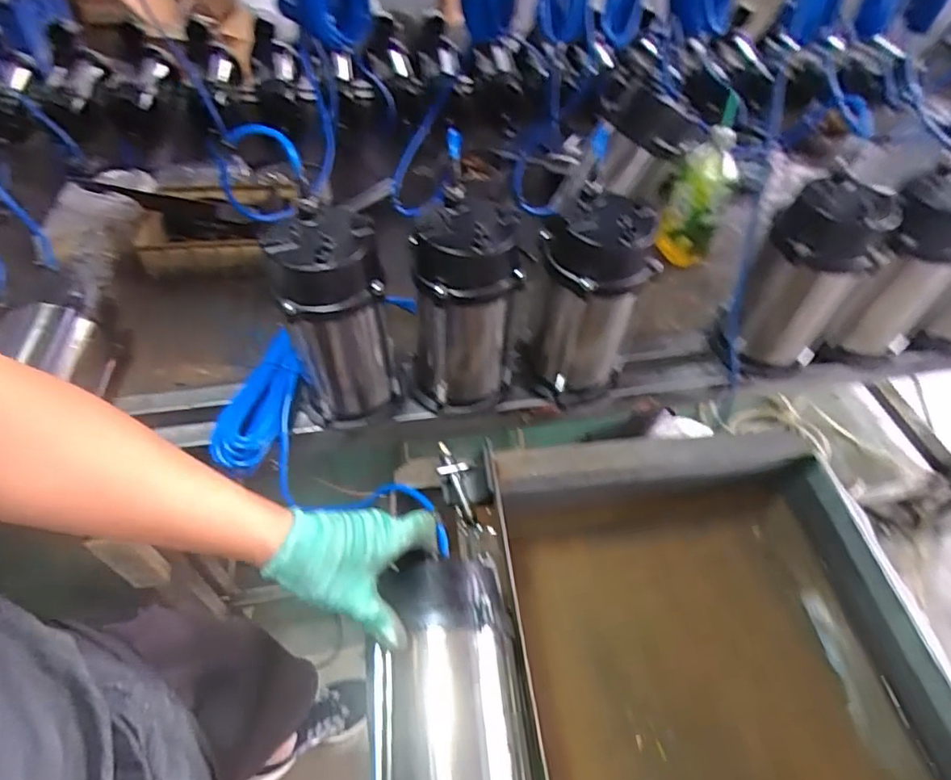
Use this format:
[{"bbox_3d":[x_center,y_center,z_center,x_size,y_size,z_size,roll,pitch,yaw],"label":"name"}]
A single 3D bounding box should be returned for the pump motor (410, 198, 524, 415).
[{"bbox_3d":[-0.015,-0.090,0.691,0.127,0.251,0.111,2,50,0],"label":"pump motor"}]

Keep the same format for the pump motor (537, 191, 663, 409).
[{"bbox_3d":[0.139,-0.103,0.709,0.133,0.252,0.109,11,51,7],"label":"pump motor"}]

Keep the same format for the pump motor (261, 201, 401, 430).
[{"bbox_3d":[-0.163,-0.069,0.674,0.122,0.267,0.109,-12,51,-12],"label":"pump motor"}]

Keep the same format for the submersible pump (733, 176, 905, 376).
[{"bbox_3d":[0.426,-0.140,0.742,0.123,0.246,0.110,27,54,20],"label":"submersible pump"}]

